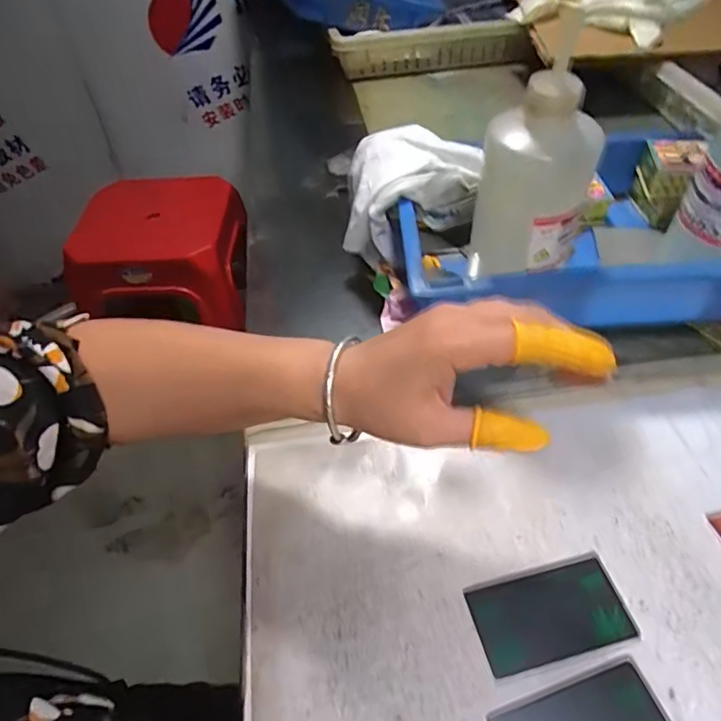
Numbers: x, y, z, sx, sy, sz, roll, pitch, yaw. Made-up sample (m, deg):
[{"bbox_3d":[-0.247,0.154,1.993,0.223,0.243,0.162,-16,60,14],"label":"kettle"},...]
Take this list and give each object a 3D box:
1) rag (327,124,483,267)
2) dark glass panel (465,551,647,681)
[{"bbox_3d":[0.042,-0.154,0.483,0.117,0.076,0.102,-5,48,-3],"label":"rag"},{"bbox_3d":[0.108,0.144,0.305,0.085,0.004,0.050,-12,49,-9],"label":"dark glass panel"}]

